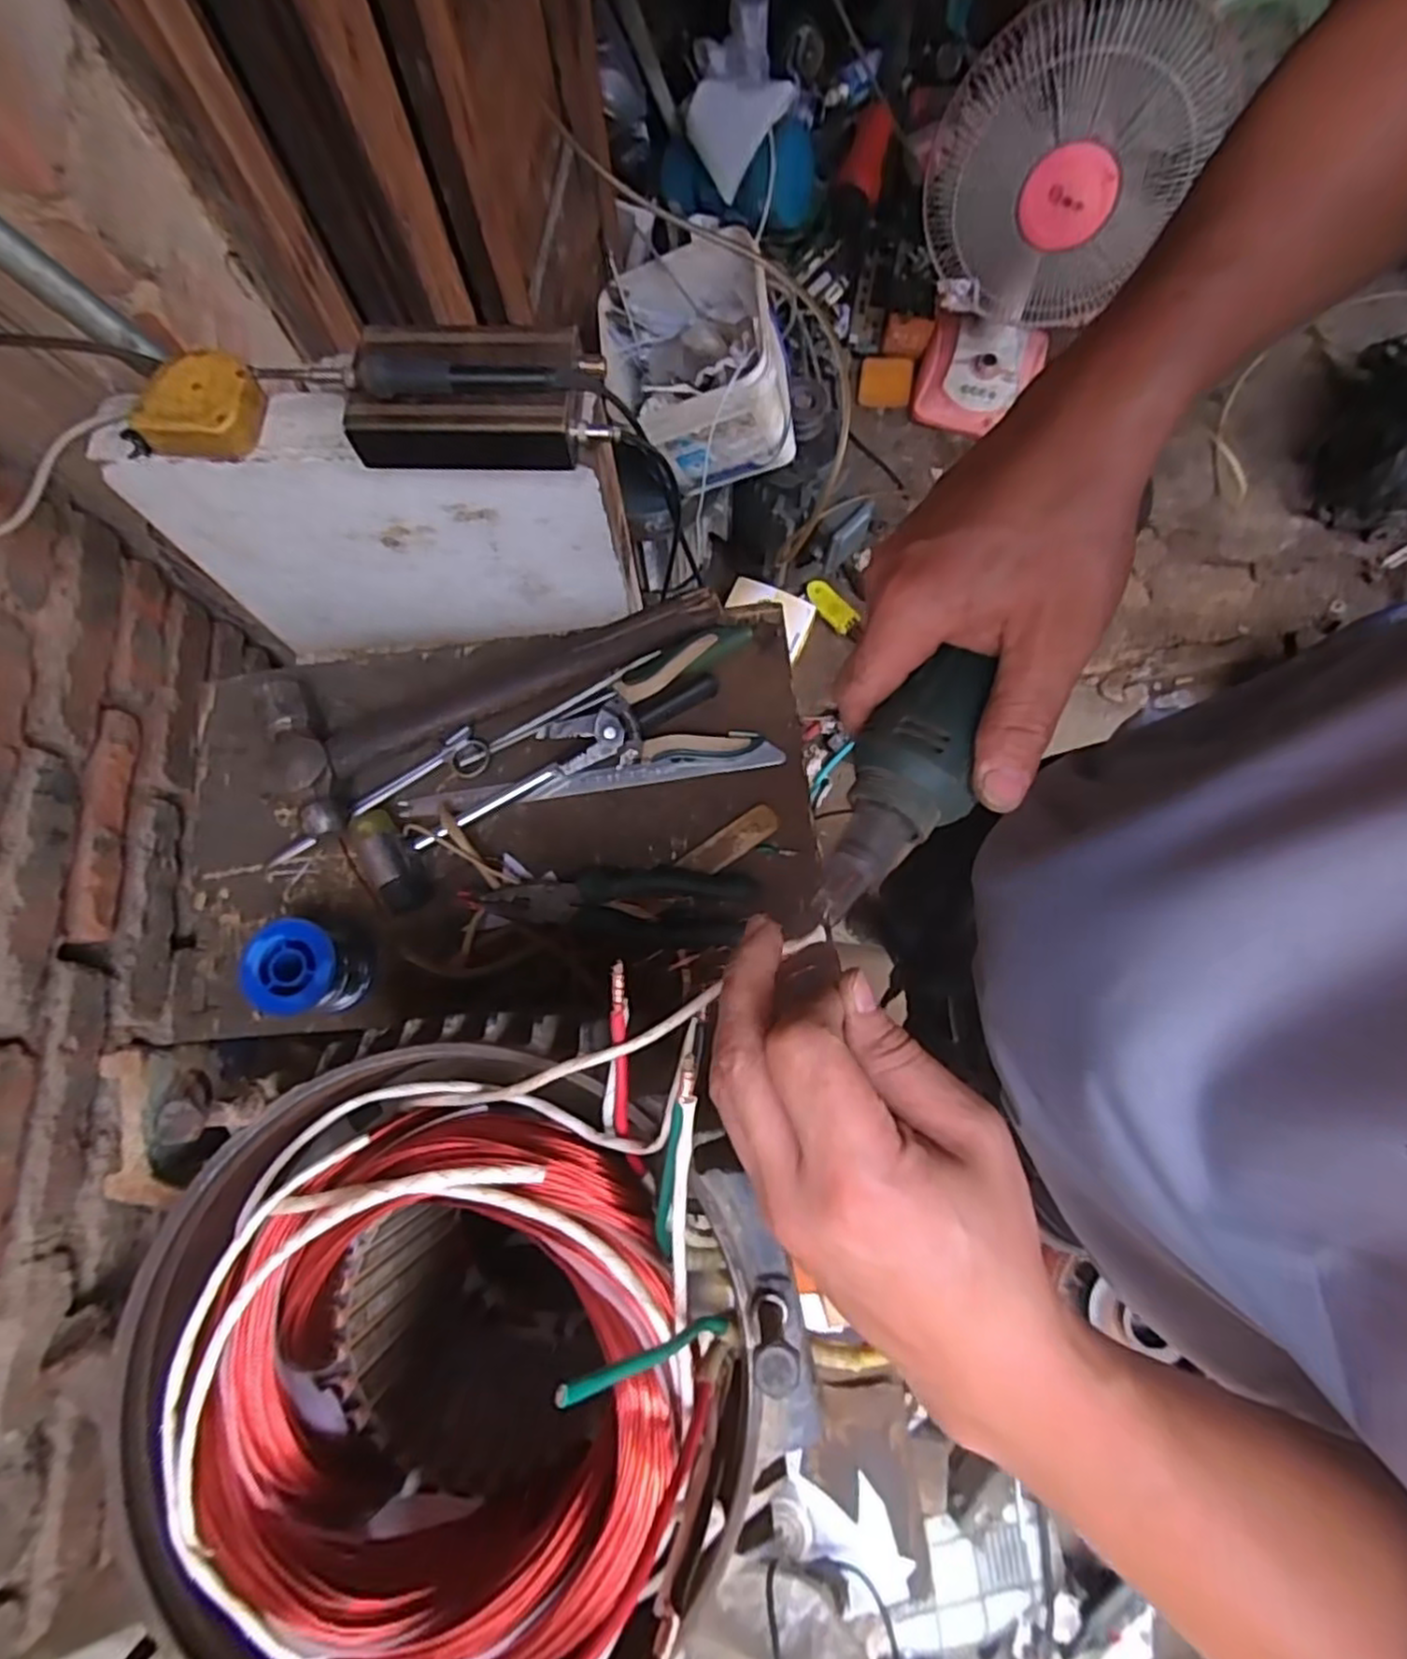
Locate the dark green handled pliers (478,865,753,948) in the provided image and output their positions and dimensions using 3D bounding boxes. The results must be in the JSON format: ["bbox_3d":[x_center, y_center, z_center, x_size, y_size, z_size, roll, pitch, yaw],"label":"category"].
[{"bbox_3d":[-0.059,0.051,0.533,0.188,0.021,0.055,3,77,2],"label":"dark green handled pliers"}]

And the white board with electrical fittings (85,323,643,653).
[{"bbox_3d":[-0.248,-0.253,0.605,0.361,0.284,0.083,-3,76,1],"label":"white board with electrical fittings"}]

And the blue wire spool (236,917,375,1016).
[{"bbox_3d":[-0.275,0.097,0.517,0.059,0.065,0.060,0,76,1],"label":"blue wire spool"}]

